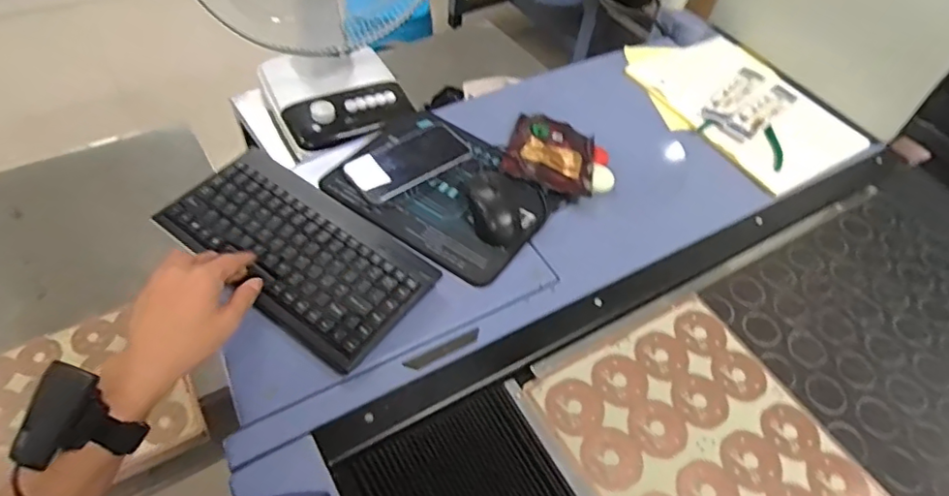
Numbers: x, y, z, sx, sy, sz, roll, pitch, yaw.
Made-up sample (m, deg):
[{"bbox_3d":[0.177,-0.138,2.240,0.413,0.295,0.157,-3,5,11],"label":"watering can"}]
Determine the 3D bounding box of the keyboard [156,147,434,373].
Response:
[{"bbox_3d":[-0.190,-0.001,0.617,0.280,0.017,0.148,35,59,17],"label":"keyboard"}]

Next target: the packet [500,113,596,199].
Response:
[{"bbox_3d":[0.106,-0.130,0.790,0.120,0.033,0.143,13,51,3],"label":"packet"}]

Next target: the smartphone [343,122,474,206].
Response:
[{"bbox_3d":[-0.087,-0.117,0.741,0.150,0.009,0.093,-31,61,-27],"label":"smartphone"}]

